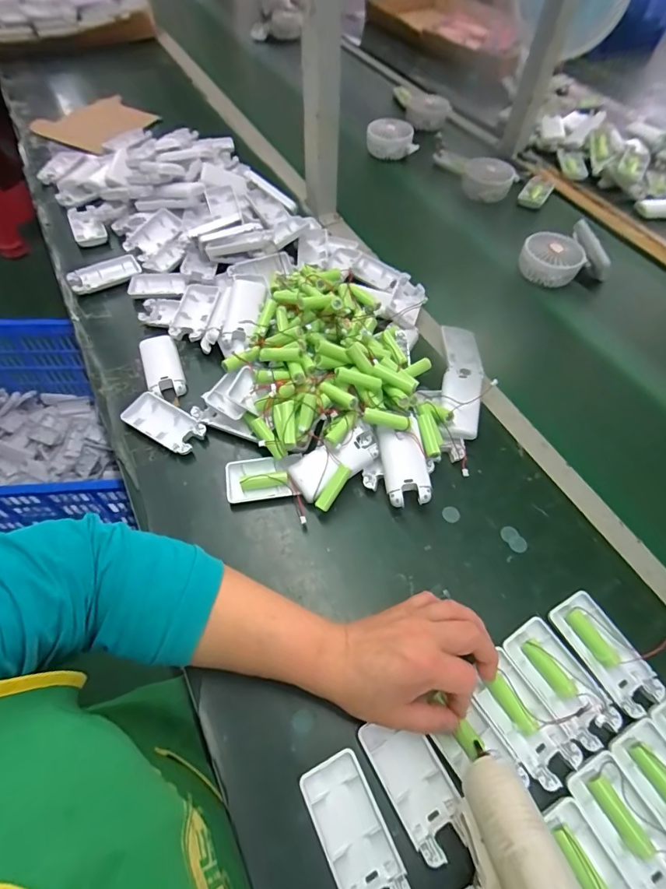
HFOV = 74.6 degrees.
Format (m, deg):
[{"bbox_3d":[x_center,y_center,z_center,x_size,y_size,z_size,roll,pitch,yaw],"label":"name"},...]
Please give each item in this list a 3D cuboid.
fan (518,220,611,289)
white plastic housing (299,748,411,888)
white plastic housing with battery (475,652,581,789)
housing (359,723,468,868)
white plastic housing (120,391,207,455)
[{"bbox_3d":[0.344,-0.280,0.647,0.118,0.047,0.078,-14,61,-9],"label":"fan"},{"bbox_3d":[0.015,0.276,0.310,0.045,0.012,0.092,-23,62,-14],"label":"white plastic housing"},{"bbox_3d":[0.153,0.220,0.349,0.044,0.015,0.084,-29,64,-17],"label":"white plastic housing with battery"},{"bbox_3d":[0.062,0.253,0.331,0.046,0.014,0.088,-28,63,-16],"label":"housing"},{"bbox_3d":[-0.191,-0.024,0.497,0.093,0.012,0.045,27,63,14],"label":"white plastic housing"}]

